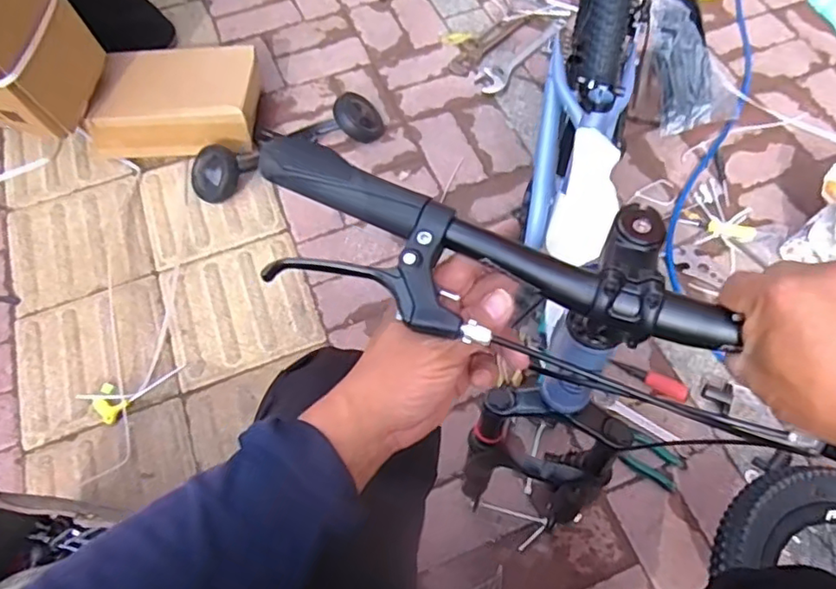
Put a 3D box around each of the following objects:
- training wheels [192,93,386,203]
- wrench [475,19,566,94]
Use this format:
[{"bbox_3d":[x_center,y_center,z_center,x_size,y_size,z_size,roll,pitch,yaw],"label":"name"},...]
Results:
[{"bbox_3d":[-0.257,-0.298,1.181,0.395,0.072,0.105,-25,62,-11],"label":"training wheels"},{"bbox_3d":[0.226,-0.538,1.329,0.068,0.013,0.284,36,68,21],"label":"wrench"}]

